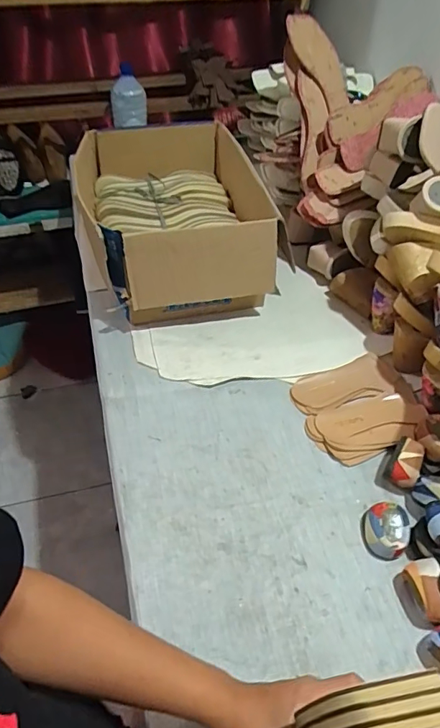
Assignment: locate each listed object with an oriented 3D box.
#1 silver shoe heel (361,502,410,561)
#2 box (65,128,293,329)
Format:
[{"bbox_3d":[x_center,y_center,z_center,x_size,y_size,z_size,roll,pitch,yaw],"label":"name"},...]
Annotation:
[{"bbox_3d":[0.203,0.199,0.578,0.050,0.035,0.063,6,49,2],"label":"silver shoe heel"},{"bbox_3d":[-0.079,-0.249,0.847,0.305,0.202,0.357,-15,51,-16],"label":"box"}]

